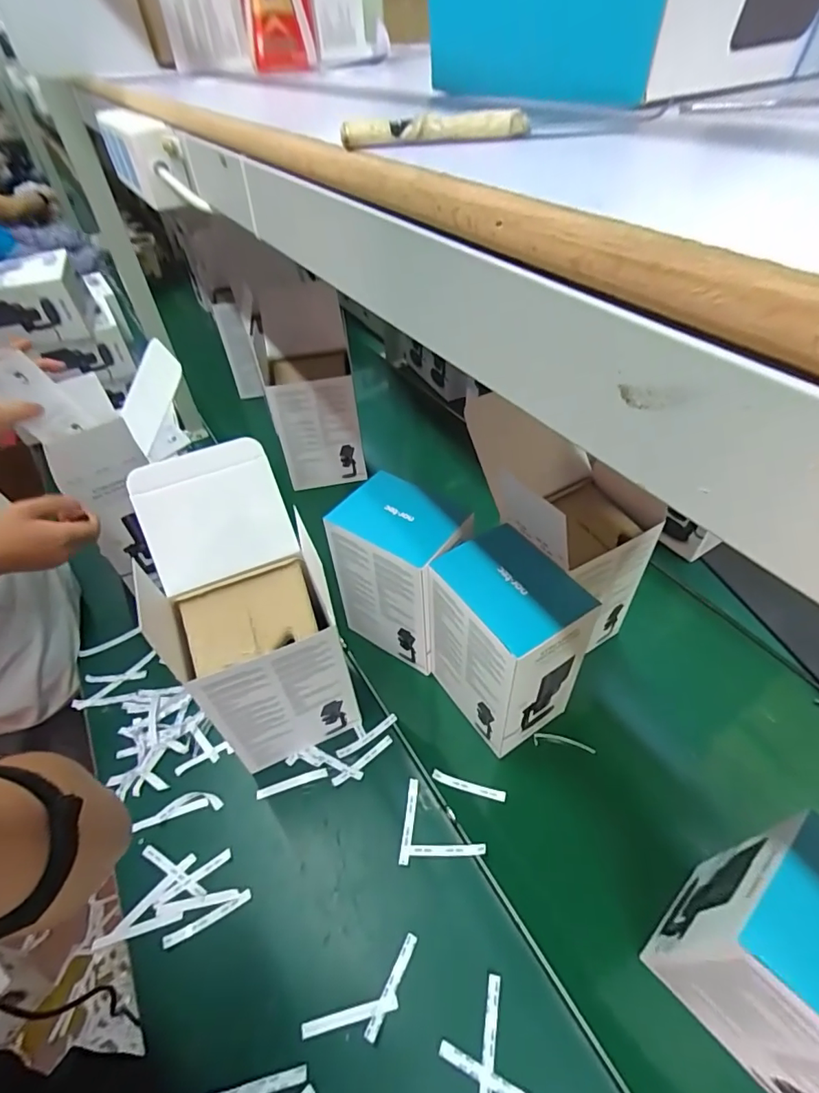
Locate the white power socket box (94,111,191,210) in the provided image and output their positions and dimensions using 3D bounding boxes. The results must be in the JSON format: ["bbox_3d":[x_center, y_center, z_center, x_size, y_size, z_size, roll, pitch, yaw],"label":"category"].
[{"bbox_3d":[-0.222,-0.321,0.418,0.031,0.052,0.165,-28,51,-19],"label":"white power socket box"}]

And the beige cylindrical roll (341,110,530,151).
[{"bbox_3d":[0.009,-0.150,0.182,0.066,0.008,0.007,-3,47,3],"label":"beige cylindrical roll"}]

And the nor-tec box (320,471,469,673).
[{"bbox_3d":[-0.010,0.040,0.691,0.161,0.225,0.107,25,53,27],"label":"nor-tec box"}]

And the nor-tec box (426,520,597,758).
[{"bbox_3d":[0.112,0.115,0.609,0.119,0.218,0.147,-26,49,-18],"label":"nor-tec box"}]

